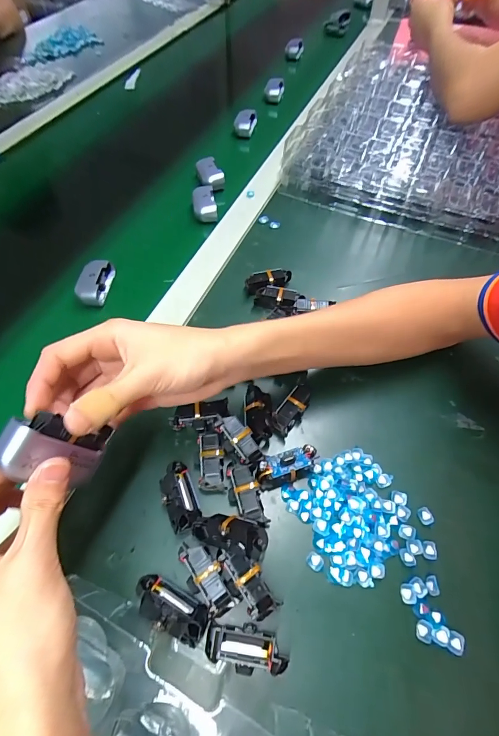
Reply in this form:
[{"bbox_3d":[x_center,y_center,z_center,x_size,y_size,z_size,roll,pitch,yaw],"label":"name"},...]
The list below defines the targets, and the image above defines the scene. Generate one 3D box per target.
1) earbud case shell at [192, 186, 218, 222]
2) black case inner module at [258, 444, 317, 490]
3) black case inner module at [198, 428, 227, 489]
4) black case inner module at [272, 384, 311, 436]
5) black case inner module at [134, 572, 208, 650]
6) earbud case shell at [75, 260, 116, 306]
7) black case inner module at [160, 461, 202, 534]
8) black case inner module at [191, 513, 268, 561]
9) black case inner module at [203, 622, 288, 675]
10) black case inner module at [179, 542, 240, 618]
[{"bbox_3d":[-0.062,-0.224,0.506,0.030,0.029,0.049,-9,58,-6],"label":"earbud case shell"},{"bbox_3d":[0.030,0.082,0.308,0.053,0.019,0.024,-21,60,-13],"label":"black case inner module"},{"bbox_3d":[-0.032,0.080,0.313,0.021,0.025,0.051,-6,58,-4],"label":"black case inner module"},{"bbox_3d":[0.041,0.038,0.339,0.021,0.023,0.052,33,63,19],"label":"black case inner module"},{"bbox_3d":[-0.055,0.166,0.254,0.054,0.024,0.025,22,60,13],"label":"black case inner module"},{"bbox_3d":[-0.180,-0.098,0.424,0.029,0.025,0.057,6,58,4],"label":"earbud case shell"},{"bbox_3d":[-0.056,0.104,0.295,0.024,0.025,0.054,-19,59,-11],"label":"black case inner module"},{"bbox_3d":[-0.016,0.121,0.270,0.056,0.018,0.025,5,57,18],"label":"black case inner module"},{"bbox_3d":[-0.002,0.187,0.244,0.052,0.023,0.024,5,58,3],"label":"black case inner module"},{"bbox_3d":[-0.032,0.153,0.266,0.025,0.020,0.052,-29,62,-17],"label":"black case inner module"}]

